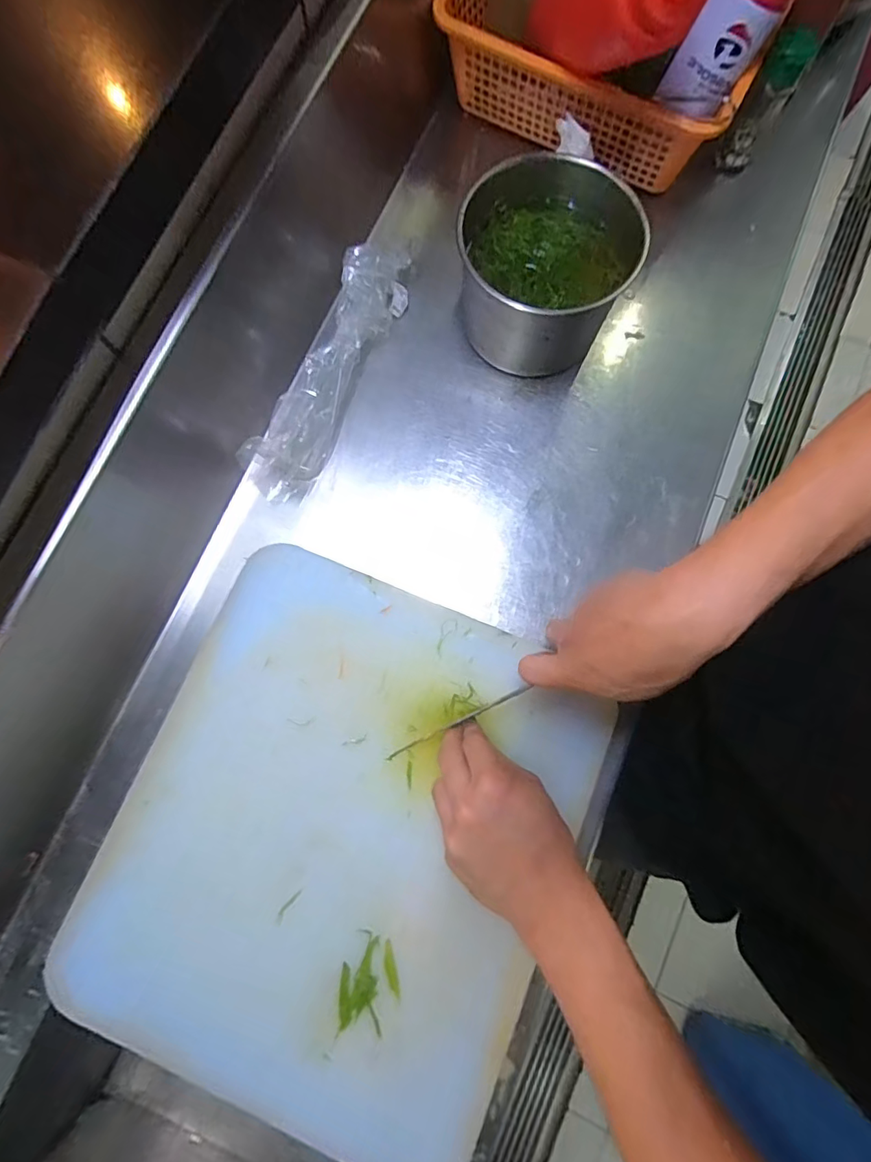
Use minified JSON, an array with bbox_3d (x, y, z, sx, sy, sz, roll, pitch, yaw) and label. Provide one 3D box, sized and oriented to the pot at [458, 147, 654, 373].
[{"bbox_3d":[0.099,-0.286,0.476,0.148,0.111,0.157,0,80,0],"label":"pot"}]

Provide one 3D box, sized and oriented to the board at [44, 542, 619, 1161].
[{"bbox_3d":[-0.068,0.199,0.405,0.341,0.031,0.387,22,78,2],"label":"board"}]

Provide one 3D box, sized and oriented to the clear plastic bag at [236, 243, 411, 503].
[{"bbox_3d":[-0.102,-0.208,0.489,0.062,0.049,0.273,25,80,4],"label":"clear plastic bag"}]

